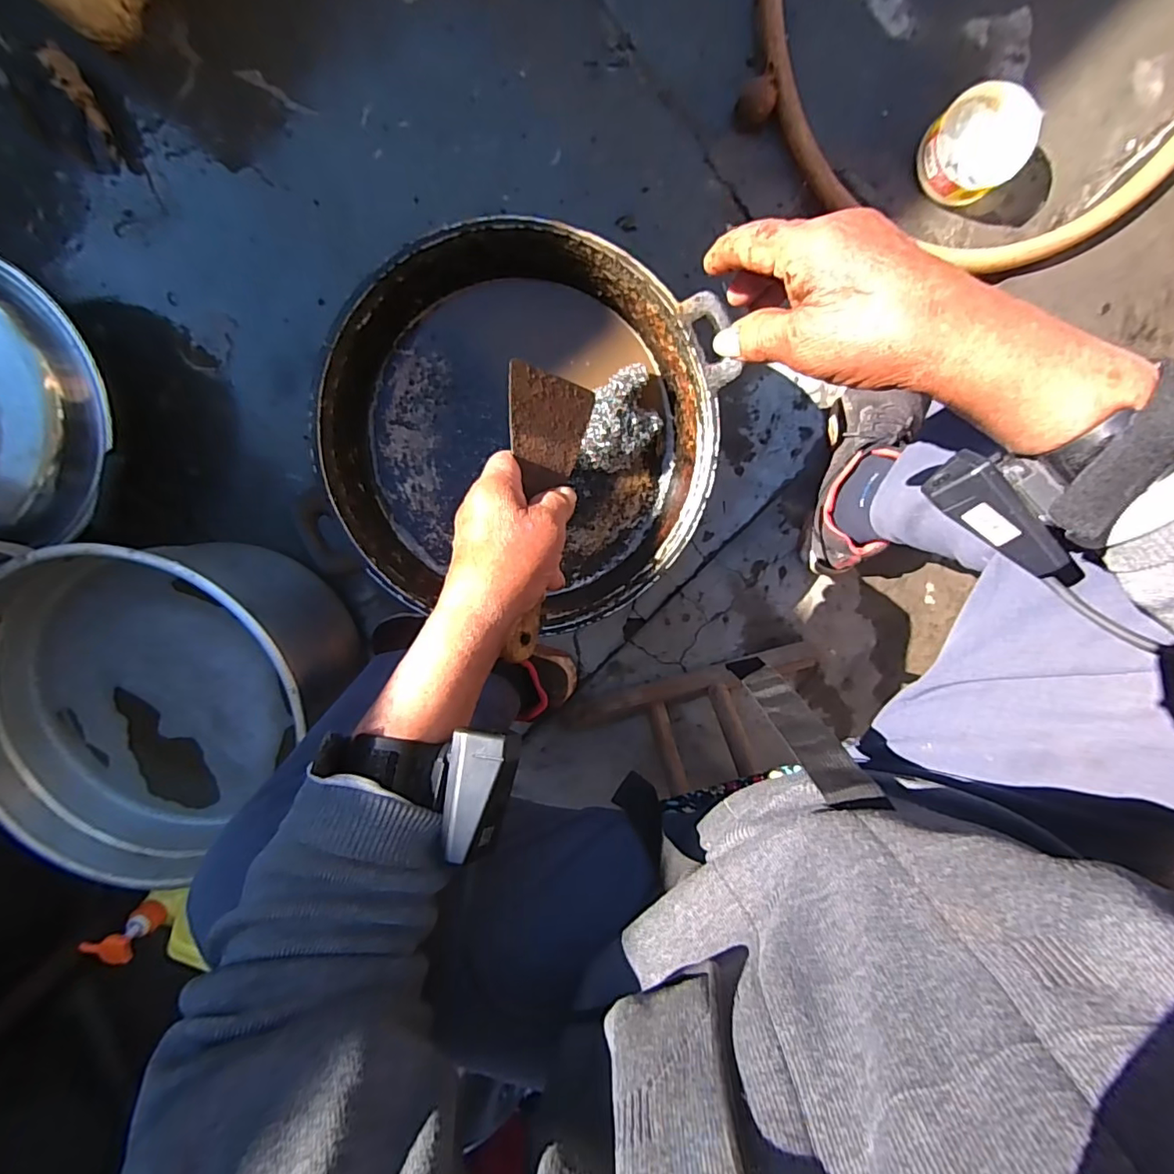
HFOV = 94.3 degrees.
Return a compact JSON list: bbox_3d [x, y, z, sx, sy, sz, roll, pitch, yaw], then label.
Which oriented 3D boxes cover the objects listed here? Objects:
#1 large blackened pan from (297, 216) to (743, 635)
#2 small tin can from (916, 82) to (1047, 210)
[{"bbox_3d":[-0.062,-0.157,0.559,0.368,0.097,0.351,16,99,-2],"label":"large blackened pan"},{"bbox_3d":[0.445,-0.506,0.624,0.118,0.048,0.104,-38,102,6],"label":"small tin can"}]

